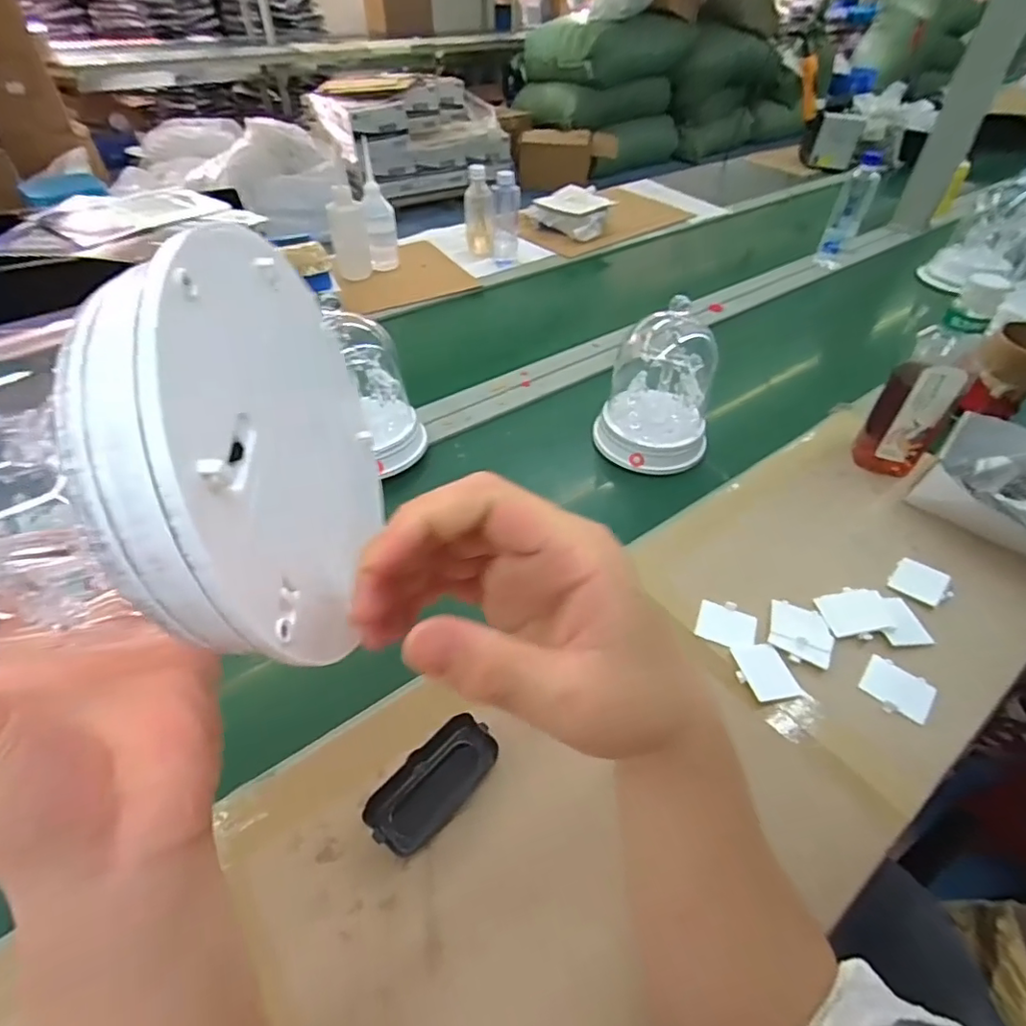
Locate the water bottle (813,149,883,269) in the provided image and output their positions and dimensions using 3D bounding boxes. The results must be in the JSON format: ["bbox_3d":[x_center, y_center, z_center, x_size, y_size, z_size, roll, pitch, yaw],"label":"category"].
[{"bbox_3d":[0.705,-0.630,1.150,0.063,0.201,0.052,20,49,19],"label":"water bottle"}]

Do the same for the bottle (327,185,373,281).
[{"bbox_3d":[-0.328,-0.559,1.096,0.069,0.153,0.069,-9,46,-9],"label":"bottle"}]

